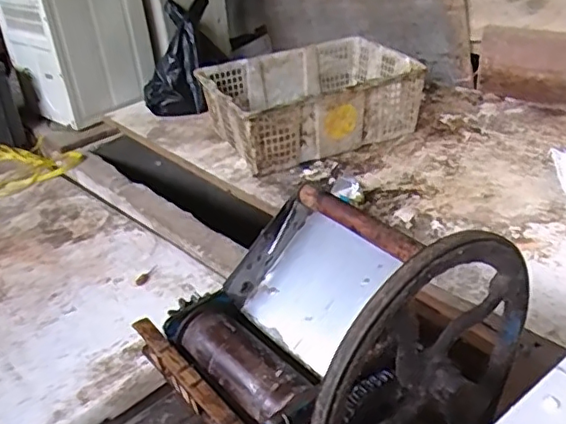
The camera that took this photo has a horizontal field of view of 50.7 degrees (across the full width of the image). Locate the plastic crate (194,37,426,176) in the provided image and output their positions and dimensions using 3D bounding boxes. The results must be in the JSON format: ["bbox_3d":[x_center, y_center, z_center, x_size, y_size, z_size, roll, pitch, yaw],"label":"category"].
[{"bbox_3d":[0.065,-0.278,1.482,0.473,0.161,0.367,-15,32,-17],"label":"plastic crate"}]

